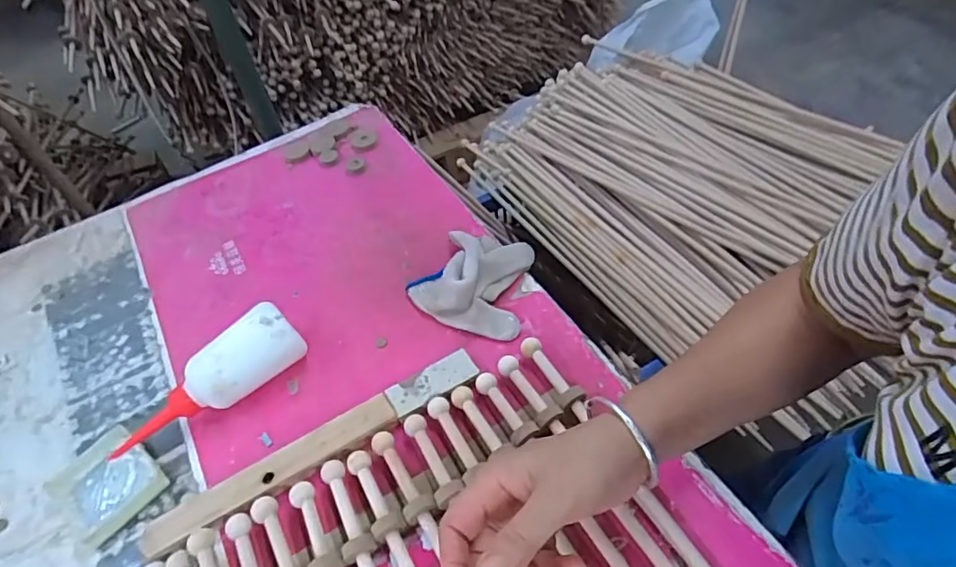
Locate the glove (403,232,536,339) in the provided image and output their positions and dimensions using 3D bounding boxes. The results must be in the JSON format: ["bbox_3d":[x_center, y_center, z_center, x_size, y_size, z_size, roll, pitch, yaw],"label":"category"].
[{"bbox_3d":[-0.009,-0.007,0.548,0.118,0.037,0.110,8,52,12],"label":"glove"}]

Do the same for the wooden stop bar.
[{"bbox_3d":[-0.132,0.139,0.461,0.289,0.020,0.032,-27,53,-15],"label":"wooden stop bar"}]

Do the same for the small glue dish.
[{"bbox_3d":[-0.316,0.170,0.460,0.075,0.017,0.073,34,61,28],"label":"small glue dish"}]

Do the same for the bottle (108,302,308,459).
[{"bbox_3d":[-0.238,0.093,0.483,0.168,0.064,0.049,-37,57,-22],"label":"bottle"}]

